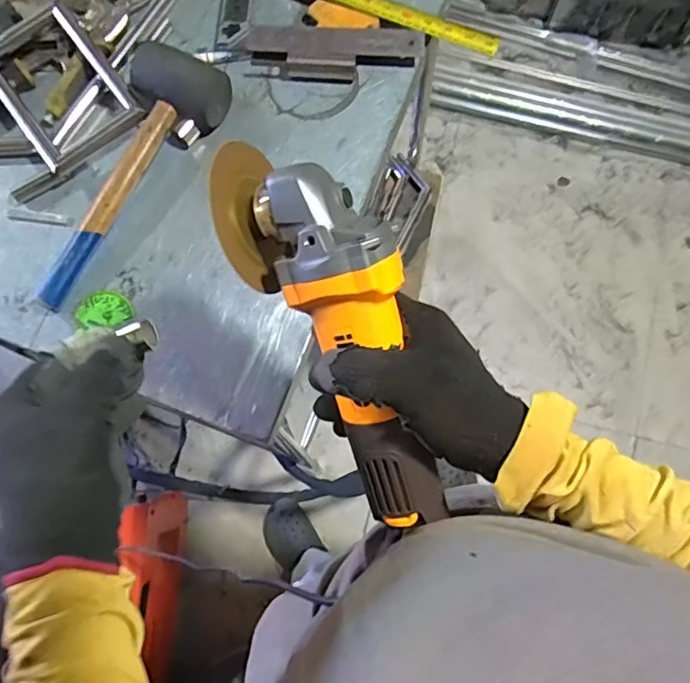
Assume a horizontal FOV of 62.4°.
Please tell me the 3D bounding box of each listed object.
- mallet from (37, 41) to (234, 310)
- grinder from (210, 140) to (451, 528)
[{"bbox_3d":[-0.239,-0.176,0.602,0.116,0.056,0.309,24,78,6],"label":"mallet"},{"bbox_3d":[0.004,-0.004,0.380,0.093,0.081,0.280,-26,102,-5],"label":"grinder"}]

